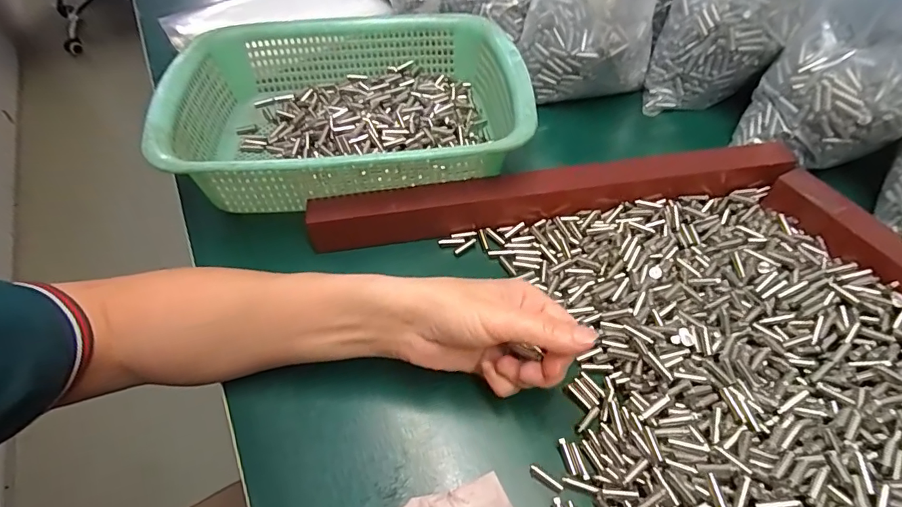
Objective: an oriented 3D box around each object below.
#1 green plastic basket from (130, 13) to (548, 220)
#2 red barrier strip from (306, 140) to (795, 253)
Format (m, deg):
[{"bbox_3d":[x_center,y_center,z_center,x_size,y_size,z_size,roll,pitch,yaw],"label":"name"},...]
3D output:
[{"bbox_3d":[-0.088,-0.135,0.430,0.300,0.083,0.223,-8,55,-3],"label":"green plastic basket"},{"bbox_3d":[0.085,-0.051,0.396,0.394,0.042,0.036,-10,55,-4],"label":"red barrier strip"}]

